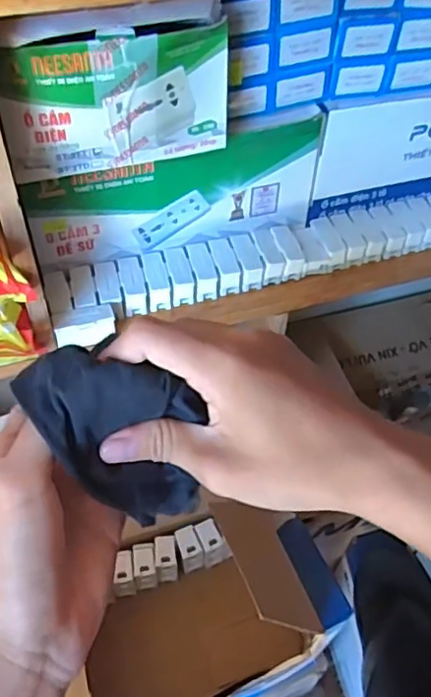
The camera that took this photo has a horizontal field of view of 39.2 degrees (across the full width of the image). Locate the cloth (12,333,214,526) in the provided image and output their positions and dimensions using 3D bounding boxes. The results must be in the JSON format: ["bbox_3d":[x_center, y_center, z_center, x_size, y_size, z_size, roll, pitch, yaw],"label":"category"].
[{"bbox_3d":[-0.052,0.045,0.301,0.083,0.087,0.046,11,51,7],"label":"cloth"}]

